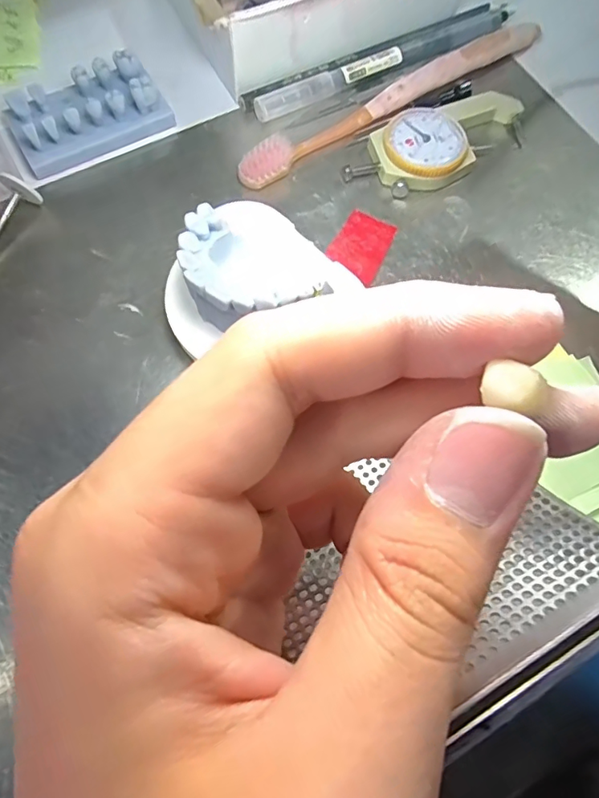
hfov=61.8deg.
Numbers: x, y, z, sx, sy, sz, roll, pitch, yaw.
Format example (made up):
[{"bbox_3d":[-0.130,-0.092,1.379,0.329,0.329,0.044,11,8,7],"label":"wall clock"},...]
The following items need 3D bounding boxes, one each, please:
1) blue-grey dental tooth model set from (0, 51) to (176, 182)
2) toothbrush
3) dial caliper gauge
[{"bbox_3d":[-0.098,-0.135,0.229,0.067,0.021,0.037,-29,74,-11],"label":"blue-grey dental tooth model set"},{"bbox_3d":[0.049,-0.147,0.242,0.178,0.012,0.013,-33,75,-12],"label":"toothbrush"},{"bbox_3d":[0.066,-0.121,0.234,0.093,0.011,0.037,-33,75,-12],"label":"dial caliper gauge"}]

